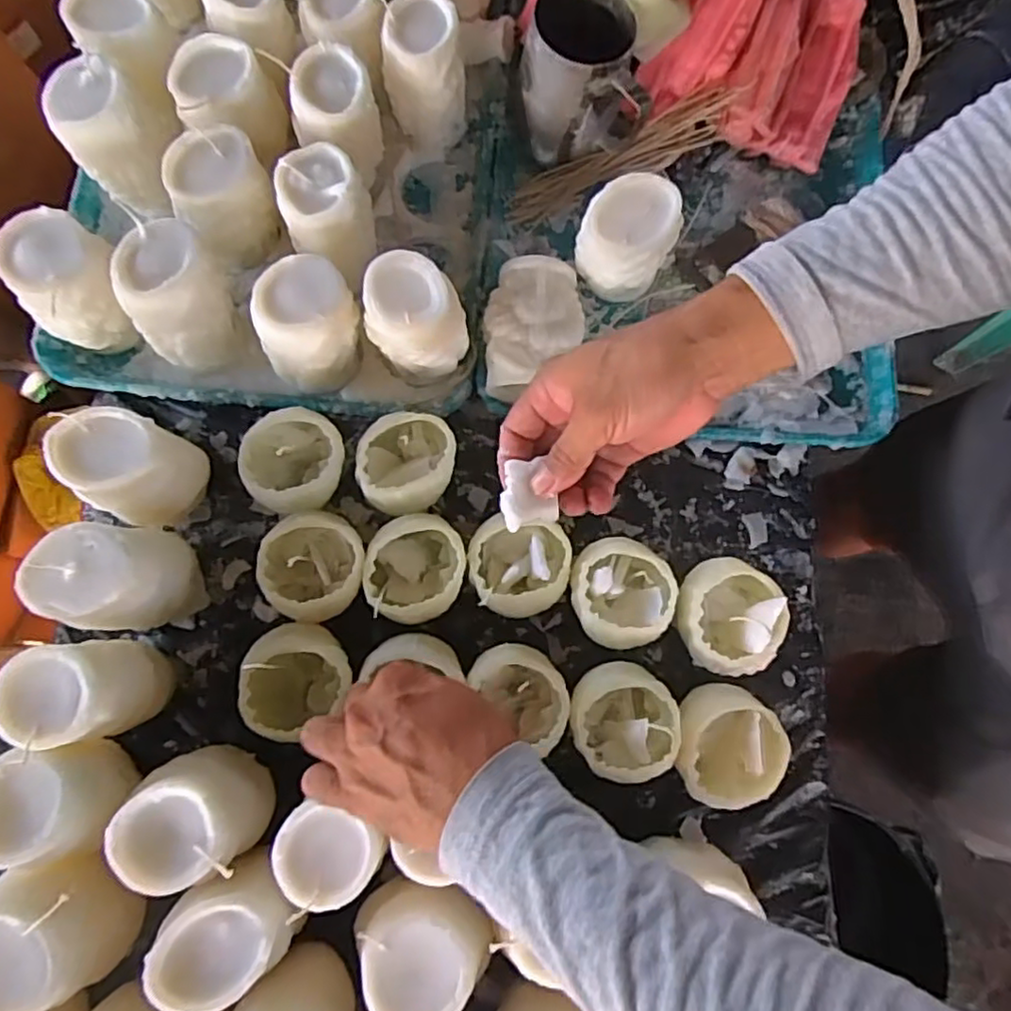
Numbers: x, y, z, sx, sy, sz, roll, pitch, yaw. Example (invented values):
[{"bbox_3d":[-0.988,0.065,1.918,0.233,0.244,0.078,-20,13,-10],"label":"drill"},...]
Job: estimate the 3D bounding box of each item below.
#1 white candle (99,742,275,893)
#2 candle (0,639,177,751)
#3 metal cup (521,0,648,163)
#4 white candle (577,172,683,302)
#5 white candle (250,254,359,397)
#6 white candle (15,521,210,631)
[{"bbox_3d":[-0.188,0.189,0.411,0.069,0.086,0.068,0,77,-2],"label":"white candle"},{"bbox_3d":[-0.258,0.117,0.418,0.057,0.099,0.059,-15,78,-5],"label":"candle"},{"bbox_3d":[0.067,-0.352,0.544,0.099,0.094,0.083,12,77,1],"label":"metal cup"},{"bbox_3d":[0.091,-0.204,0.508,0.068,0.068,0.061,17,77,2],"label":"white candle"},{"bbox_3d":[-0.143,-0.129,0.498,0.070,0.099,0.064,0,77,-2],"label":"white candle"},{"bbox_3d":[-0.254,0.050,0.450,0.072,0.114,0.070,2,77,-1],"label":"white candle"}]

